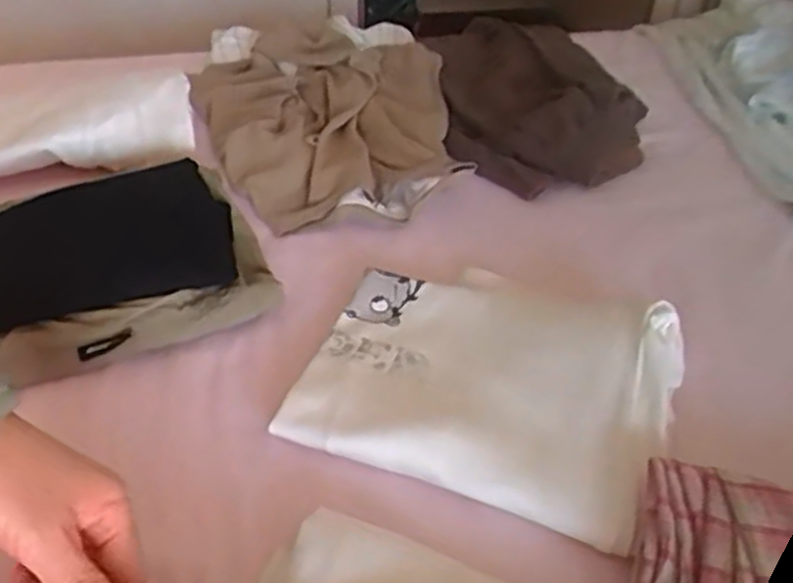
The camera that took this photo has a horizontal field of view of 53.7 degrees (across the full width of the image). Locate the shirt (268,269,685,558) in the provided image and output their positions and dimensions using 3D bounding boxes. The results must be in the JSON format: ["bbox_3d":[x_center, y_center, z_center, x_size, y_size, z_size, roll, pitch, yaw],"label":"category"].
[{"bbox_3d":[0.061,0.048,0.509,0.222,0.035,0.188,19,44,16],"label":"shirt"}]

